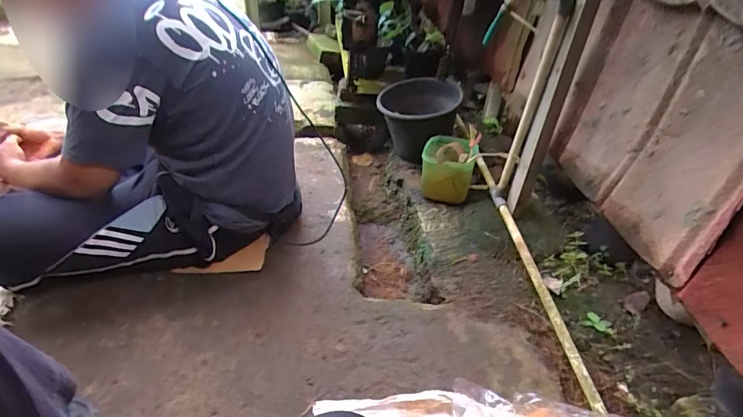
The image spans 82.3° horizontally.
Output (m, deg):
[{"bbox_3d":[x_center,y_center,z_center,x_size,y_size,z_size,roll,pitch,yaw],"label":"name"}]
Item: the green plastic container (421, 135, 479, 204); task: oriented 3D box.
[{"bbox_3d":[0.234,-0.124,1.330,0.158,0.182,0.141,11,37,6],"label":"green plastic container"}]

